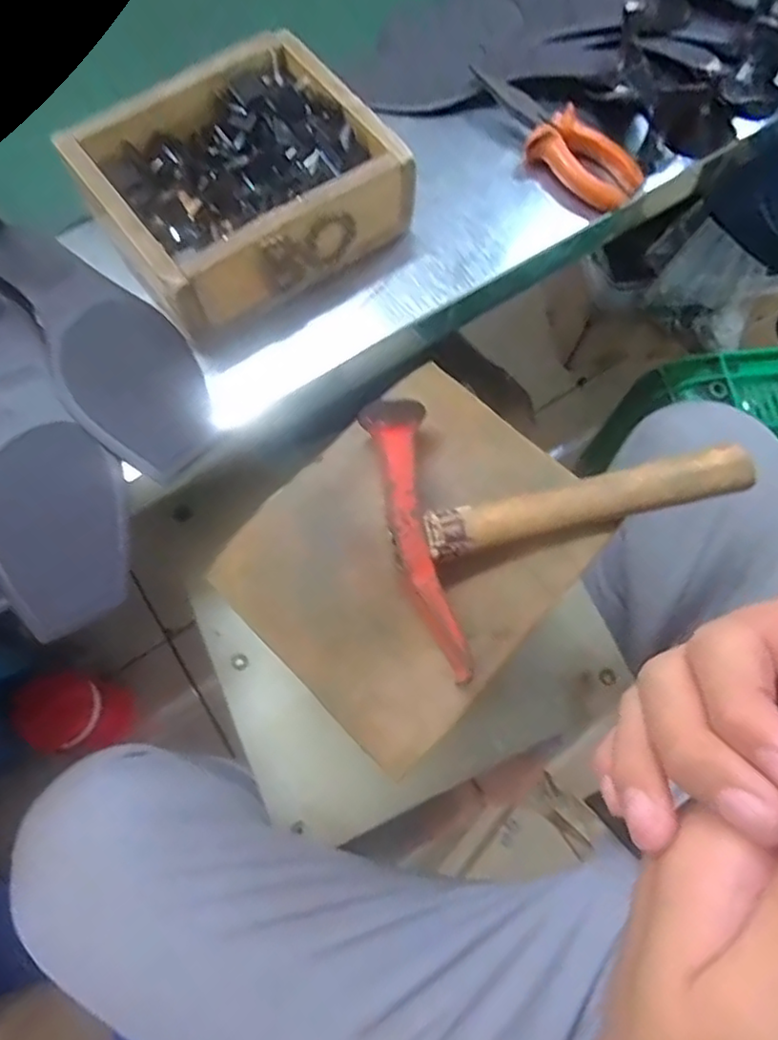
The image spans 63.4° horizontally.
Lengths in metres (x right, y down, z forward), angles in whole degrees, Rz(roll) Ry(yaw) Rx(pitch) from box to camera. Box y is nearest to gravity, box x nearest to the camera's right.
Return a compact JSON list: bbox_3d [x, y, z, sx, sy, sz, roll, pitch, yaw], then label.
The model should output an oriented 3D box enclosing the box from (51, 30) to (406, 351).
[{"bbox_3d":[-0.098,-0.221,0.426,0.181,0.062,0.169,-34,75,-12],"label":"box"}]

